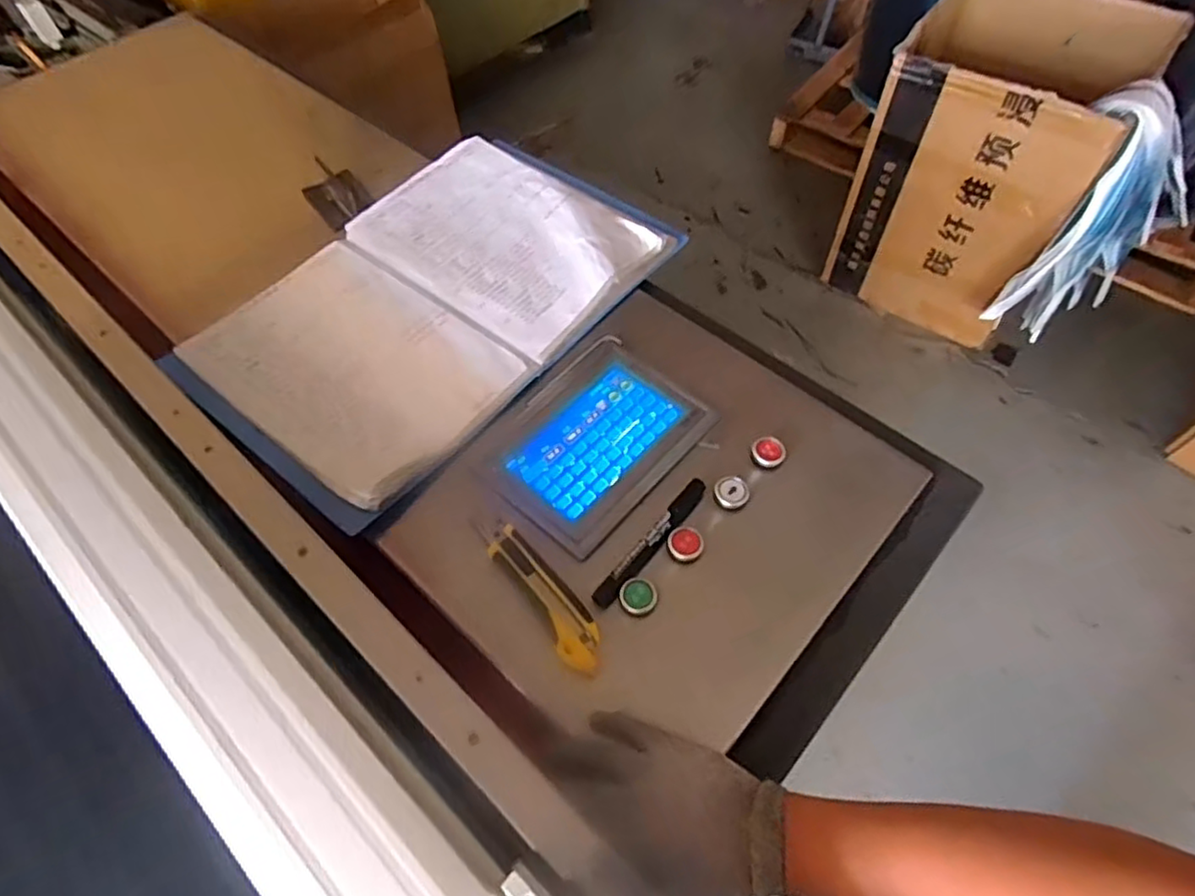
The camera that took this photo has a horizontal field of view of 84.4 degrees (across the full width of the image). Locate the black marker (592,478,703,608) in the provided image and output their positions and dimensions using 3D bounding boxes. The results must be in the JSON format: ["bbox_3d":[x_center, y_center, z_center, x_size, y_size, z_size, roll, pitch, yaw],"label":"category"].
[{"bbox_3d":[0.046,0.077,0.547,0.018,0.016,0.137,36,66,21],"label":"black marker"}]

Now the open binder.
[{"bbox_3d":[-0.174,-0.165,0.700,0.314,0.024,0.468,34,65,21],"label":"open binder"}]

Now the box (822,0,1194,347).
[{"bbox_3d":[0.841,-0.624,1.485,0.422,0.575,0.406,29,63,18],"label":"box"}]

